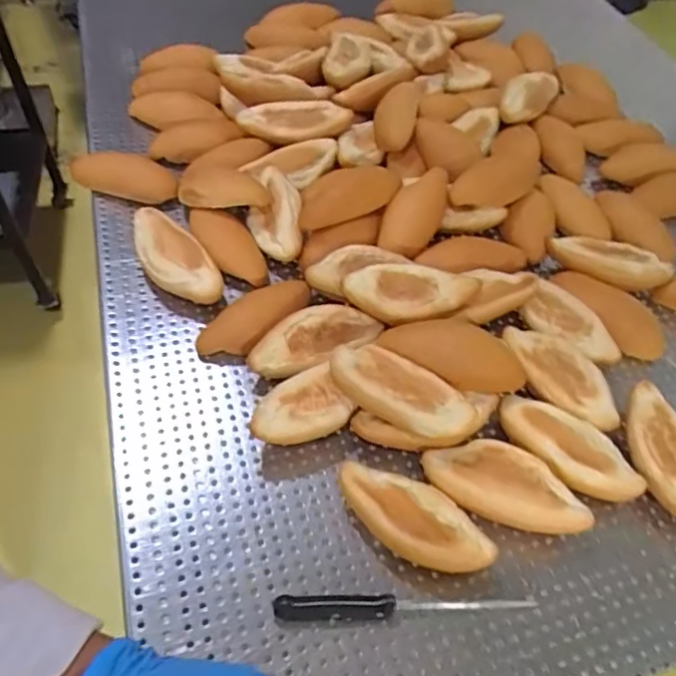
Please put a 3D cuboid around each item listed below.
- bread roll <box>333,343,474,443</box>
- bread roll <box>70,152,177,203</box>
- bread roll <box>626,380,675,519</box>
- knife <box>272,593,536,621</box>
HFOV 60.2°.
[{"bbox_3d":[0.056,0.056,0.548,0.138,0.050,0.055,29,56,17],"label":"bread roll"},{"bbox_3d":[-0.273,-0.211,0.755,0.140,0.040,0.057,4,53,-1],"label":"bread roll"},{"bbox_3d":[0.319,0.116,0.573,0.063,0.046,0.152,-3,53,-6],"label":"bread roll"},{"bbox_3d":[0.057,0.222,0.483,0.215,0.019,0.016,1,53,-4],"label":"knife"}]

